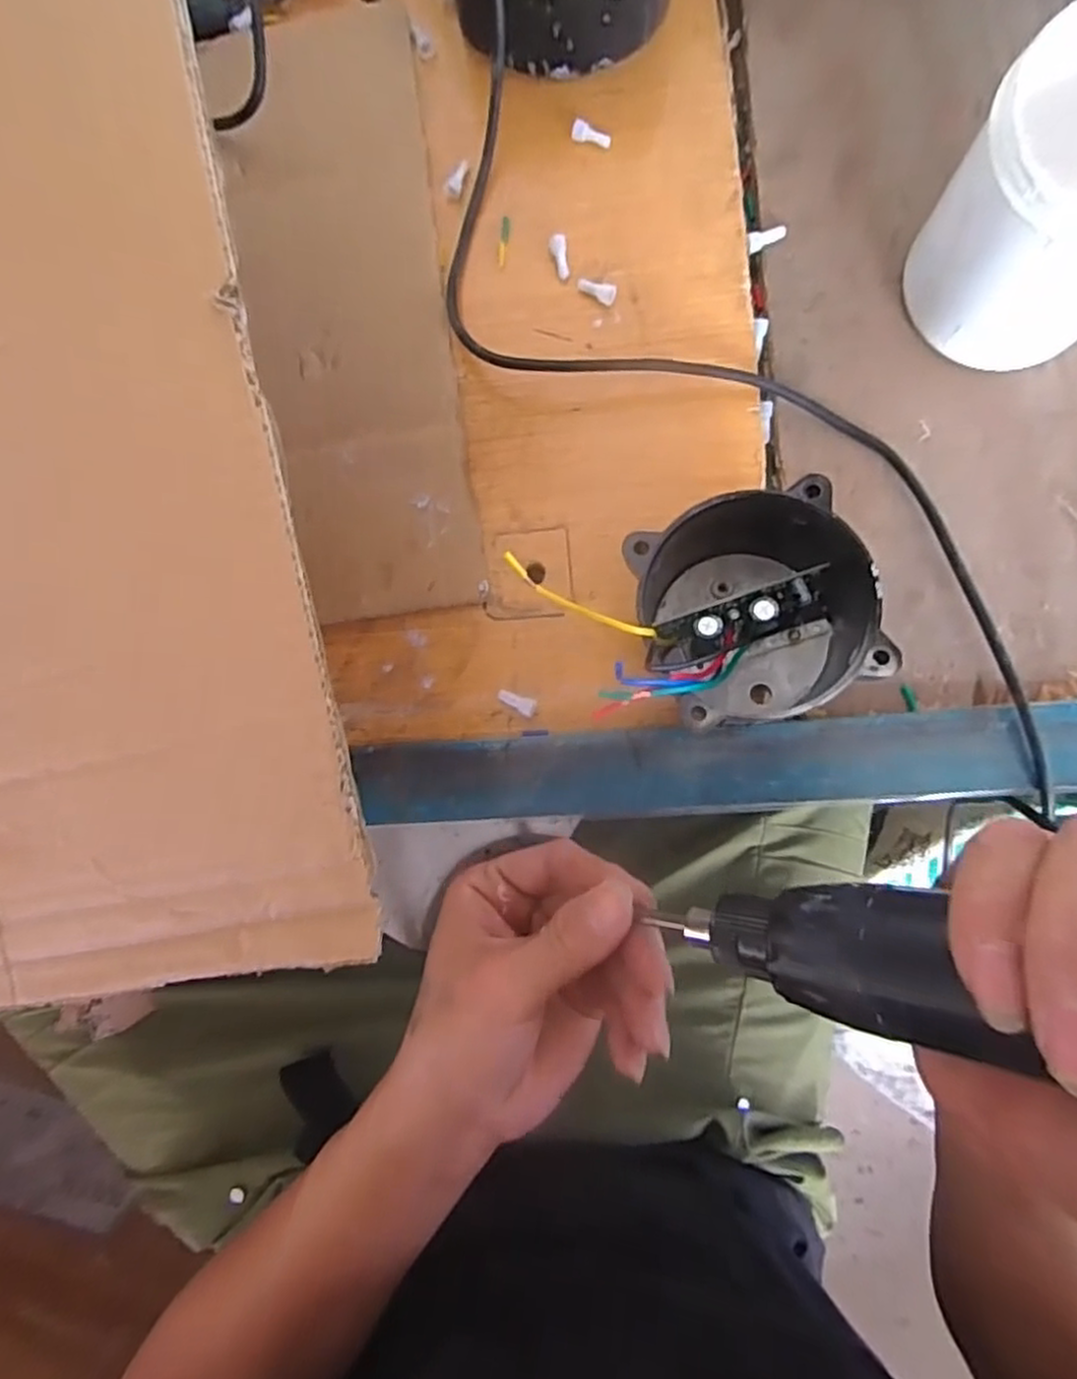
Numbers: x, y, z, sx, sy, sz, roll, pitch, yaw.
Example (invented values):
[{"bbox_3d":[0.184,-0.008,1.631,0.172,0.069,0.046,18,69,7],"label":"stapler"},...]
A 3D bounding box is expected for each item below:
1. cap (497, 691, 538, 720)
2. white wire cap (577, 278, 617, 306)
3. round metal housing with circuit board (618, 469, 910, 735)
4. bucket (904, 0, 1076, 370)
[{"bbox_3d":[-0.011,0.006,0.361,0.020,0.006,0.009,24,87,6],"label":"cap"},{"bbox_3d":[0.030,-0.208,0.371,0.021,0.005,0.008,28,88,6],"label":"white wire cap"},{"bbox_3d":[0.094,-0.030,0.321,0.093,0.074,0.097,-18,84,3],"label":"round metal housing with circuit board"},{"bbox_3d":[0.222,-0.203,0.305,0.095,0.112,0.092,37,89,6],"label":"bucket"}]

